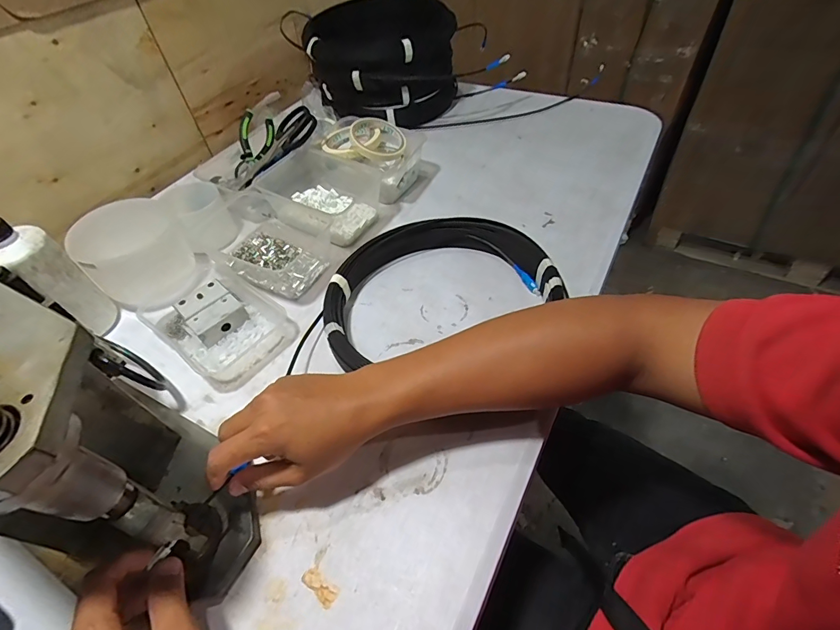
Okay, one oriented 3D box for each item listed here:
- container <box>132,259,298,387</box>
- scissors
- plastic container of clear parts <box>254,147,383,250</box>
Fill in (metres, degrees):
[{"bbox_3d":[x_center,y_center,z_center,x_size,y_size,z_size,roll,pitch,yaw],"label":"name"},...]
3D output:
[{"bbox_3d":[-0.254,0.002,0.517,0.185,0.036,0.121,27,57,26],"label":"container"},{"bbox_3d":[-0.240,-0.274,0.677,0.166,0.022,0.072,-43,54,10],"label":"scissors"},{"bbox_3d":[-0.154,-0.190,0.638,0.170,0.068,0.139,22,55,23],"label":"plastic container of clear parts"}]

